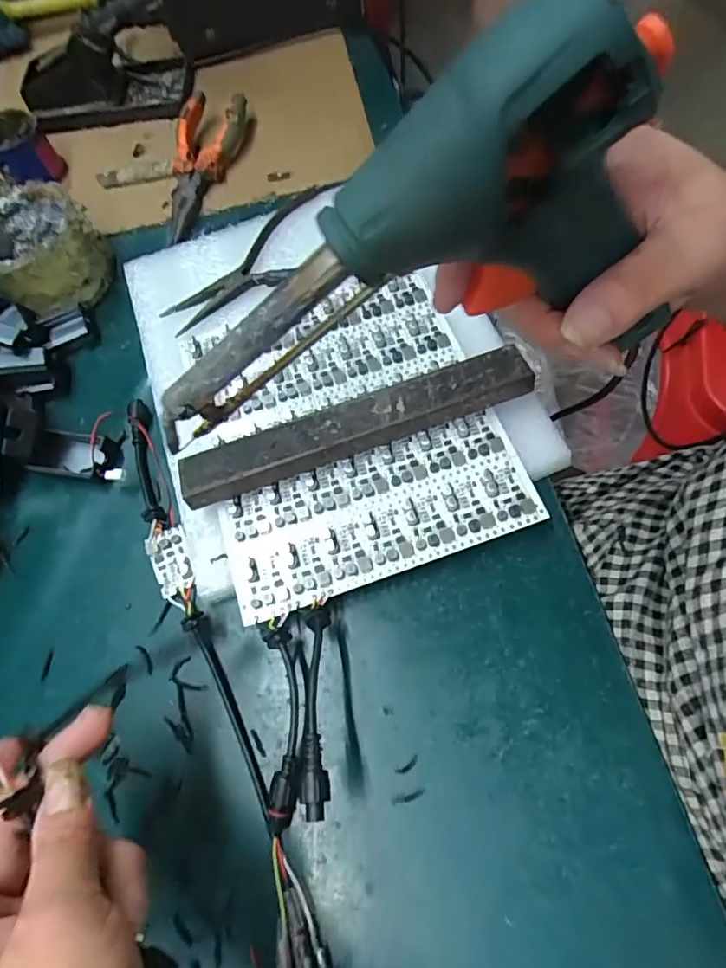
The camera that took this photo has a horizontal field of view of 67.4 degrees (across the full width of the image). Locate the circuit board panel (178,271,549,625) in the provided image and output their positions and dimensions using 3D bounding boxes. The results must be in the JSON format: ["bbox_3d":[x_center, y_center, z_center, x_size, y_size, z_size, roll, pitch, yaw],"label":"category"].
[{"bbox_3d":[-0.011,-0.038,0.334,0.170,0.009,0.196,-19,67,-2],"label":"circuit board panel"}]

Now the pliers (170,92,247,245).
[{"bbox_3d":[-0.135,-0.257,0.441,0.049,0.022,0.133,14,81,10],"label":"pliers"}]

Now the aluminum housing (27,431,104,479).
[{"bbox_3d":[-0.193,-0.019,0.357,0.059,0.012,0.030,8,64,23],"label":"aluminum housing"}]

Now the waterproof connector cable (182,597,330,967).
[{"bbox_3d":[-0.060,0.140,0.272,0.021,0.009,0.180,-22,65,-7],"label":"waterproof connector cable"}]

